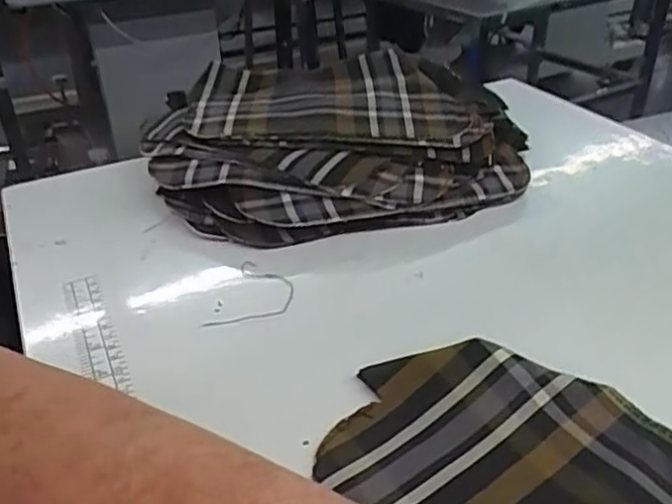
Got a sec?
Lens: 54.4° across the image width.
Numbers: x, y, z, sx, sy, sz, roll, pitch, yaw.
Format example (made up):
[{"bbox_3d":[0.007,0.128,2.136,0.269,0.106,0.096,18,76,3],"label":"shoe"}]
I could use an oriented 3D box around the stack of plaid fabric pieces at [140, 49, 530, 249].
[{"bbox_3d":[-0.002,-0.094,0.534,0.296,0.061,0.219,-8,33,-10],"label":"stack of plaid fabric pieces"}]

